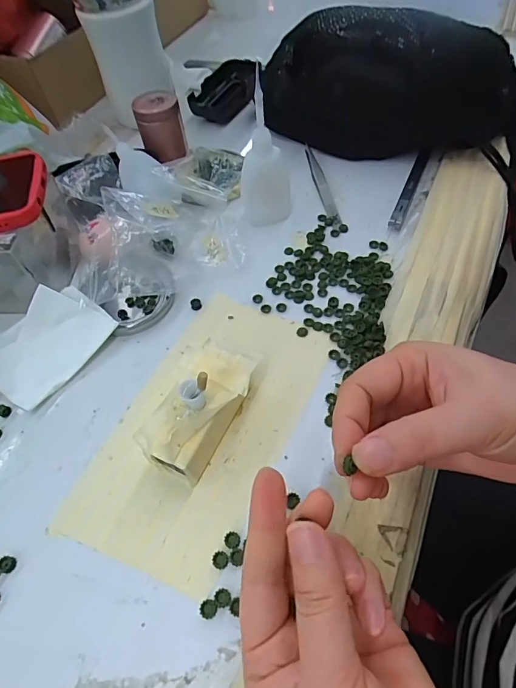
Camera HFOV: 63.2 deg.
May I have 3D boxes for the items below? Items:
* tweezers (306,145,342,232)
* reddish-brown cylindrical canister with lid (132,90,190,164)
[{"bbox_3d":[0.061,-0.159,0.411,0.012,0.004,0.130,-12,56,-1],"label":"tweezers"},{"bbox_3d":[-0.097,-0.217,0.421,0.043,0.052,0.040,-3,56,5],"label":"reddish-brown cylindrical canister with lid"}]

